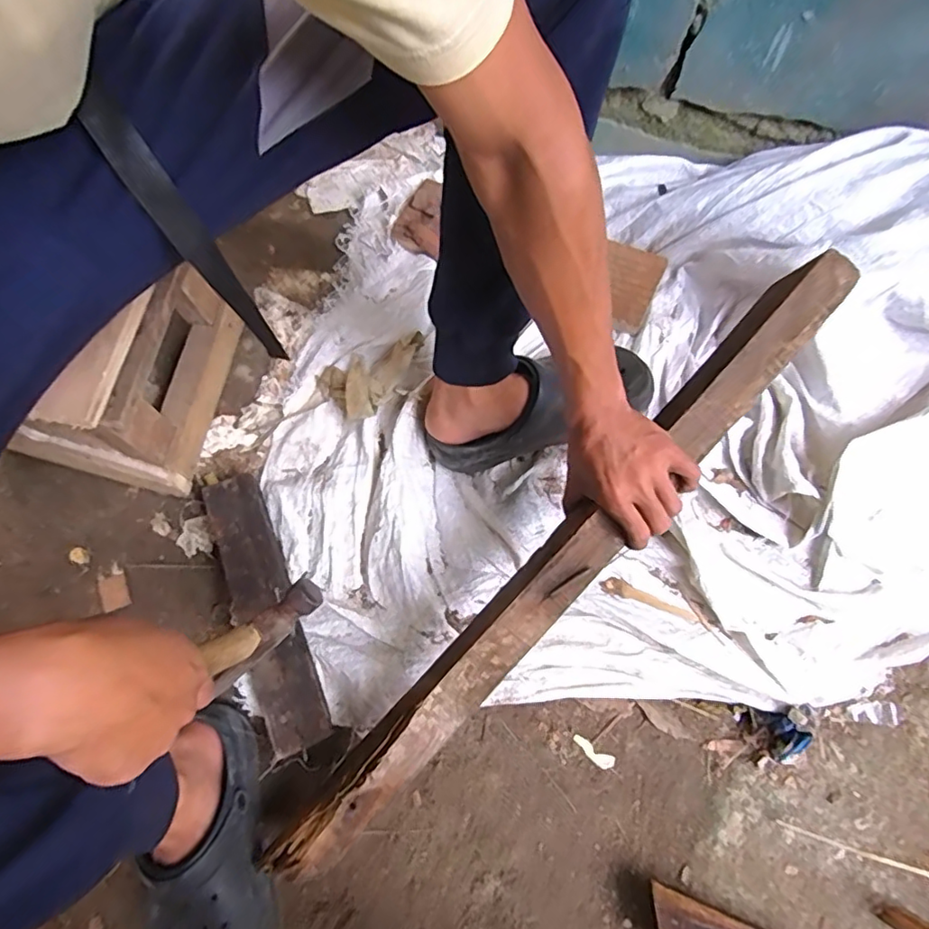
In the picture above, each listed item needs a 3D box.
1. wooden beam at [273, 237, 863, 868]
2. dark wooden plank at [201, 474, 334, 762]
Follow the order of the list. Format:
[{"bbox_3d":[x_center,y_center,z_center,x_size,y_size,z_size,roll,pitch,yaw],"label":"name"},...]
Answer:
[{"bbox_3d":[0.087,0.097,0.533,0.055,0.028,0.743,42,90,12],"label":"wooden beam"},{"bbox_3d":[-0.228,0.159,0.651,0.074,0.045,0.315,-21,73,-8],"label":"dark wooden plank"}]

